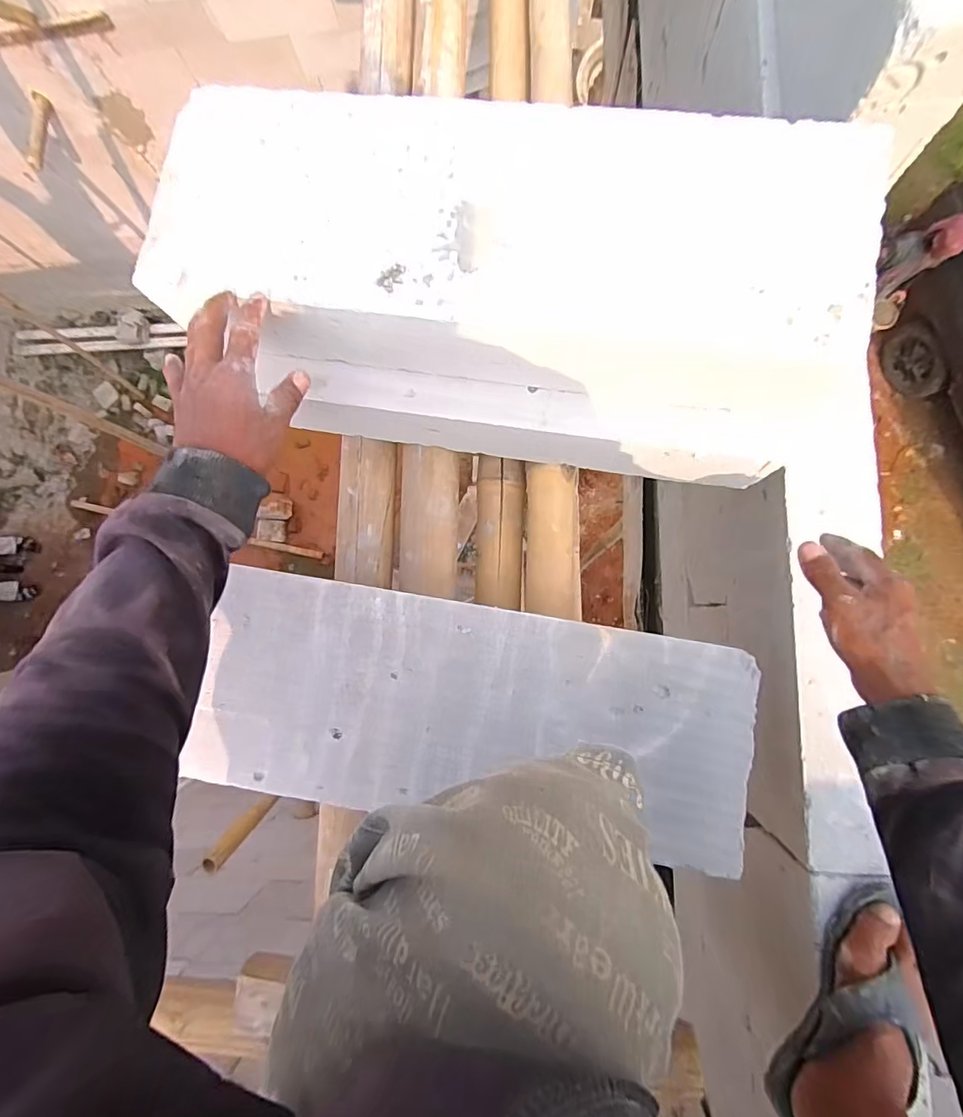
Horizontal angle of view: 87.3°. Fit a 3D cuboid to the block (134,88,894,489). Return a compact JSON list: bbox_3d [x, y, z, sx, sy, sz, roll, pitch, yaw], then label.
[{"bbox_3d":[0.010,-0.244,0.495,0.560,0.200,0.242,11,85,7],"label":"block"}]

